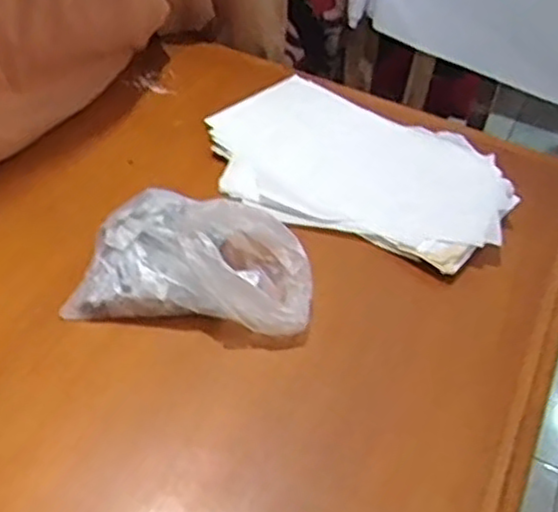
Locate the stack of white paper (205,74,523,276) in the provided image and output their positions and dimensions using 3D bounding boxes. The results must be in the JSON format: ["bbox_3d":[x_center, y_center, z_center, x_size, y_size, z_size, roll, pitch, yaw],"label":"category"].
[{"bbox_3d":[0.109,-0.130,1.064,0.438,0.035,0.303,28,47,19],"label":"stack of white paper"}]

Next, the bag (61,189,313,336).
[{"bbox_3d":[-0.091,-0.008,0.871,0.270,0.102,0.189,9,44,1],"label":"bag"}]

